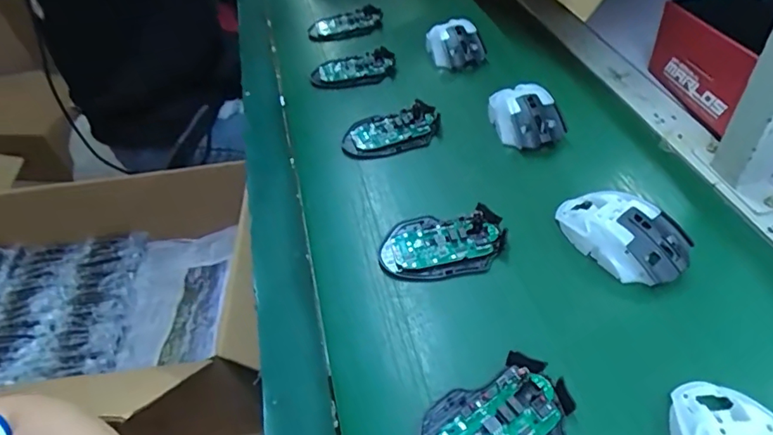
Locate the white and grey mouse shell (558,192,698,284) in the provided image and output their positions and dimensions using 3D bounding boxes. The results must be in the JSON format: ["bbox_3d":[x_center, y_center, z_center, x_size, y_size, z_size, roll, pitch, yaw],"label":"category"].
[{"bbox_3d":[0.211,0.010,0.450,0.073,0.034,0.110,-26,50,-11],"label":"white and grey mouse shell"}]

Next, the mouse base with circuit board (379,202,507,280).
[{"bbox_3d":[0.052,0.023,0.471,0.112,0.019,0.067,-4,46,3],"label":"mouse base with circuit board"}]

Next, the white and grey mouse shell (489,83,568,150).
[{"bbox_3d":[0.157,-0.117,0.573,0.065,0.028,0.095,-11,46,-4],"label":"white and grey mouse shell"}]

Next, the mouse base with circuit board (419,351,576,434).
[{"bbox_3d":[0.075,0.146,0.352,0.112,0.022,0.072,-21,48,-14],"label":"mouse base with circuit board"}]

